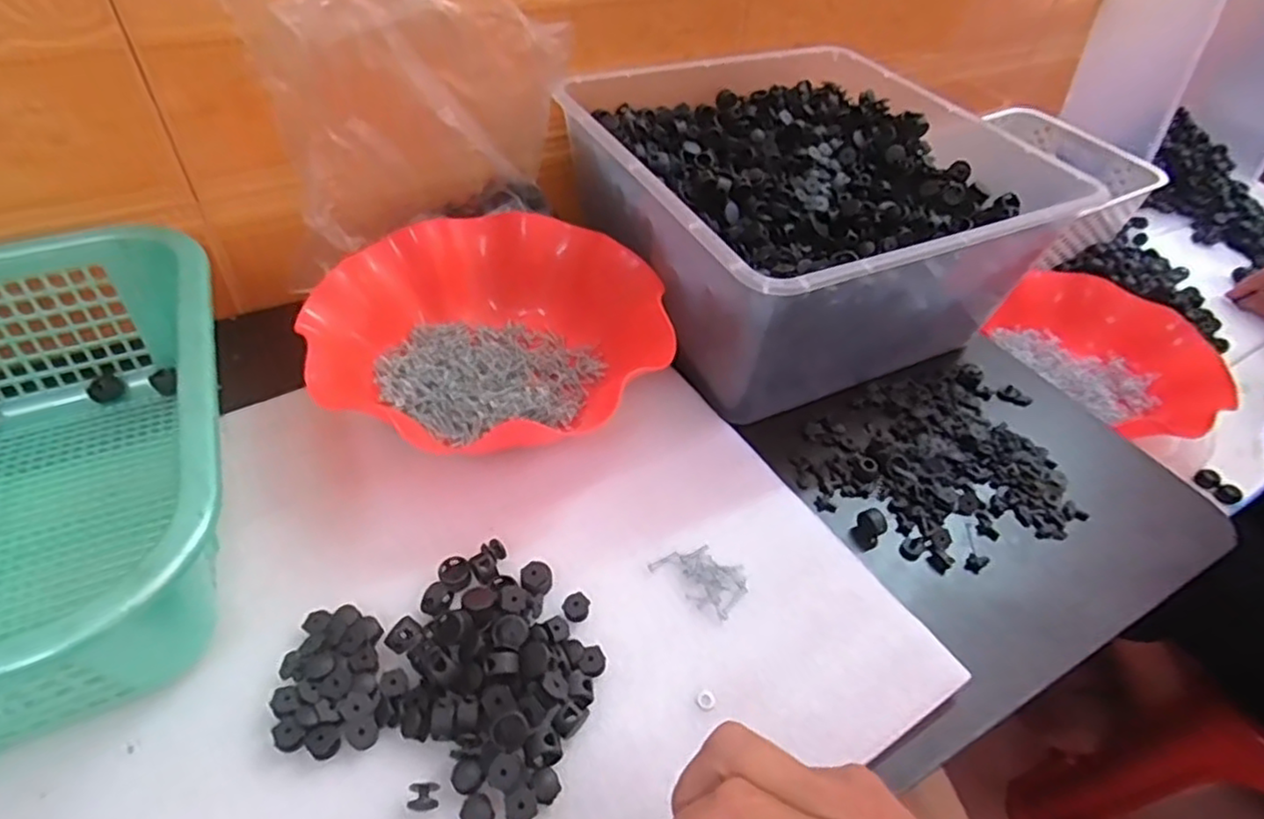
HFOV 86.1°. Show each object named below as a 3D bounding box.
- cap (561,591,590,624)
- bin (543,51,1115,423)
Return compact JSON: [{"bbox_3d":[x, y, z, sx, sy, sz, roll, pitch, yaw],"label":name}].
[{"bbox_3d":[-0.030,0.105,0.360,0.014,0.010,0.013,3,47,-4],"label":"cap"},{"bbox_3d":[0.121,-0.155,0.536,0.293,0.137,0.294,-20,52,-23],"label":"bin"}]

